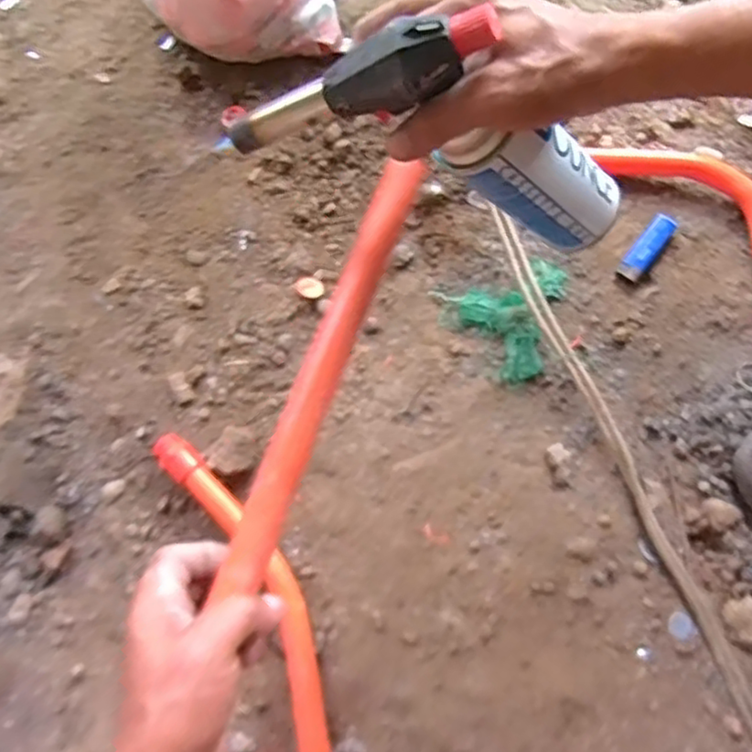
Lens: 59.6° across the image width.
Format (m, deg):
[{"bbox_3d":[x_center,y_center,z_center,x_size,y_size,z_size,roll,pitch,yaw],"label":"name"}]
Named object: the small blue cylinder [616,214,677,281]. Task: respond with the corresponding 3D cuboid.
[{"bbox_3d":[0.291,-0.139,0.701,0.029,0.022,0.085,37,79,13],"label":"small blue cylinder"}]

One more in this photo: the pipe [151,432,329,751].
[{"bbox_3d":[-0.063,0.334,0.611,0.081,0.030,0.637,-25,74,-4],"label":"pipe"}]

